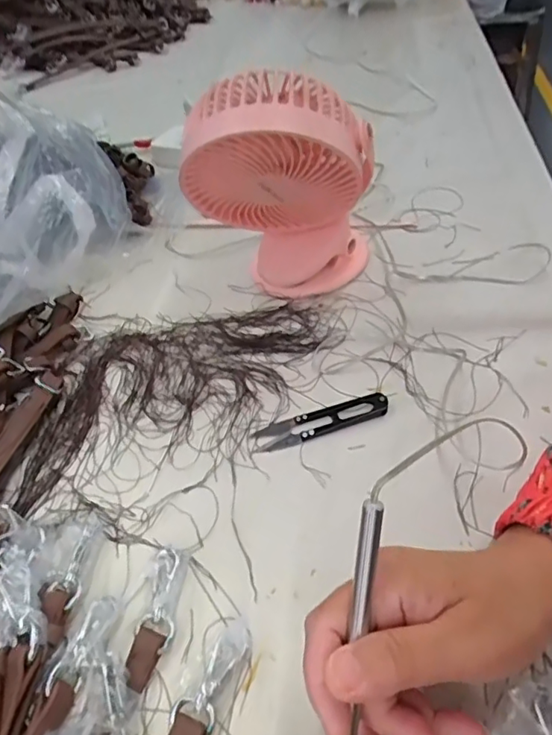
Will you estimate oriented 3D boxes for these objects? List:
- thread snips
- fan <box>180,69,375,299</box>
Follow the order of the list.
[{"bbox_3d":[0.033,0.038,0.401,0.100,0.008,0.025,-14,48,-8],"label":"thread snips"},{"bbox_3d":[0.005,-0.140,0.438,0.140,0.179,0.092,0,47,5],"label":"fan"}]

